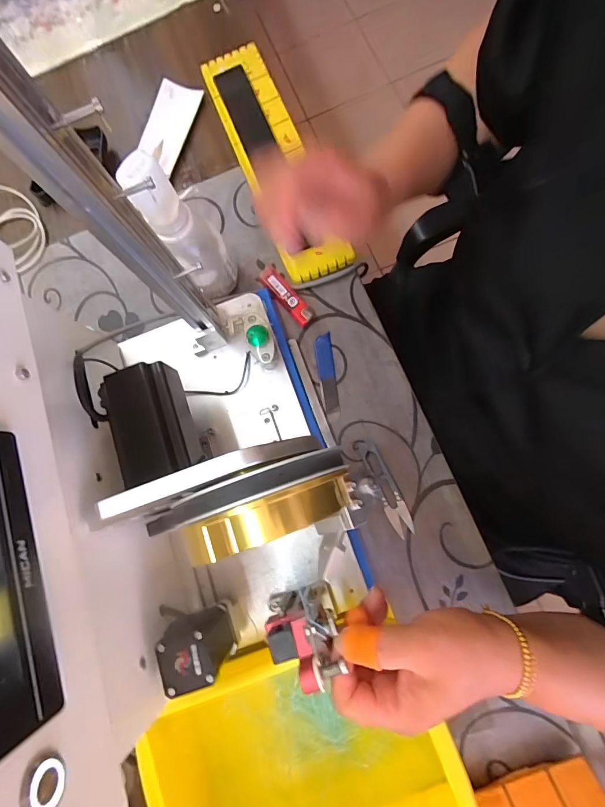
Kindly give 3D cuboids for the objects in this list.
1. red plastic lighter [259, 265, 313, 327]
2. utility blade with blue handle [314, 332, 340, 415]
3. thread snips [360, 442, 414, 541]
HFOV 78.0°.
[{"bbox_3d":[-0.020,-0.125,0.431,0.022,0.008,0.081,-43,87,23],"label":"red plastic lighter"},{"bbox_3d":[0.027,-0.034,0.421,0.019,0.004,0.092,-8,80,5],"label":"utility blade with blue handle"},{"bbox_3d":[0.088,0.087,0.394,0.022,0.006,0.104,-25,79,1],"label":"thread snips"}]

